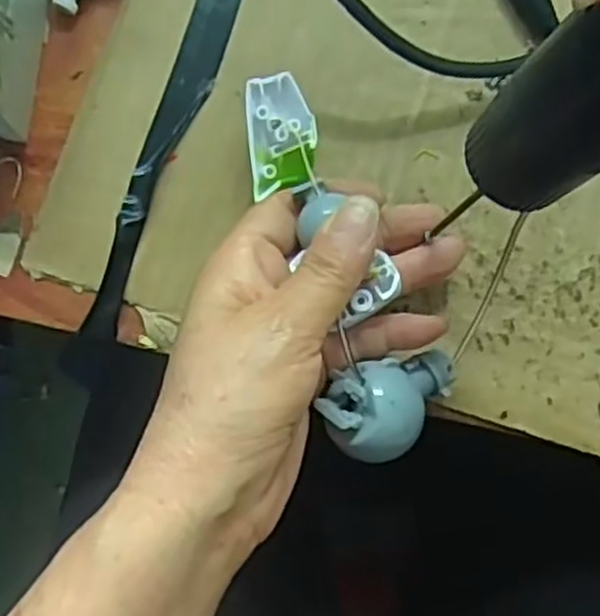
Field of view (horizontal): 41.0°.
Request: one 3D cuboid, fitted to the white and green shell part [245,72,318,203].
[{"bbox_3d":[-0.007,-0.065,0.300,0.025,0.006,0.043,-5,95,-4],"label":"white and green shell part"}]

